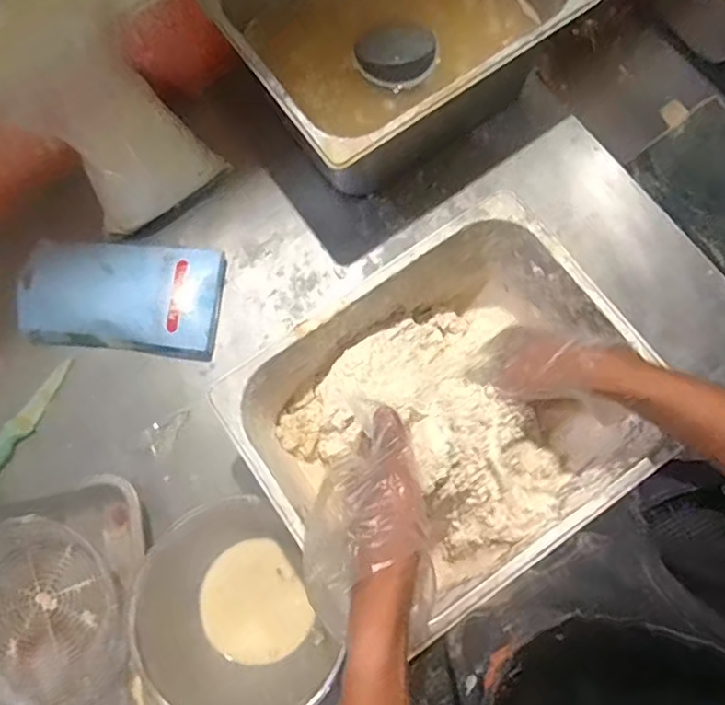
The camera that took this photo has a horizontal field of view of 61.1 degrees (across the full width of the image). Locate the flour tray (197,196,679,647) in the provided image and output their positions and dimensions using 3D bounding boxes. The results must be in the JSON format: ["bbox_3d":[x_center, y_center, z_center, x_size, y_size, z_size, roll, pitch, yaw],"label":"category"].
[{"bbox_3d":[0.075,0.058,0.548,0.315,0.160,0.259,-35,76,-7],"label":"flour tray"}]

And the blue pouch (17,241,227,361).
[{"bbox_3d":[-0.259,-0.063,0.665,0.203,0.050,0.116,6,75,3],"label":"blue pouch"}]

